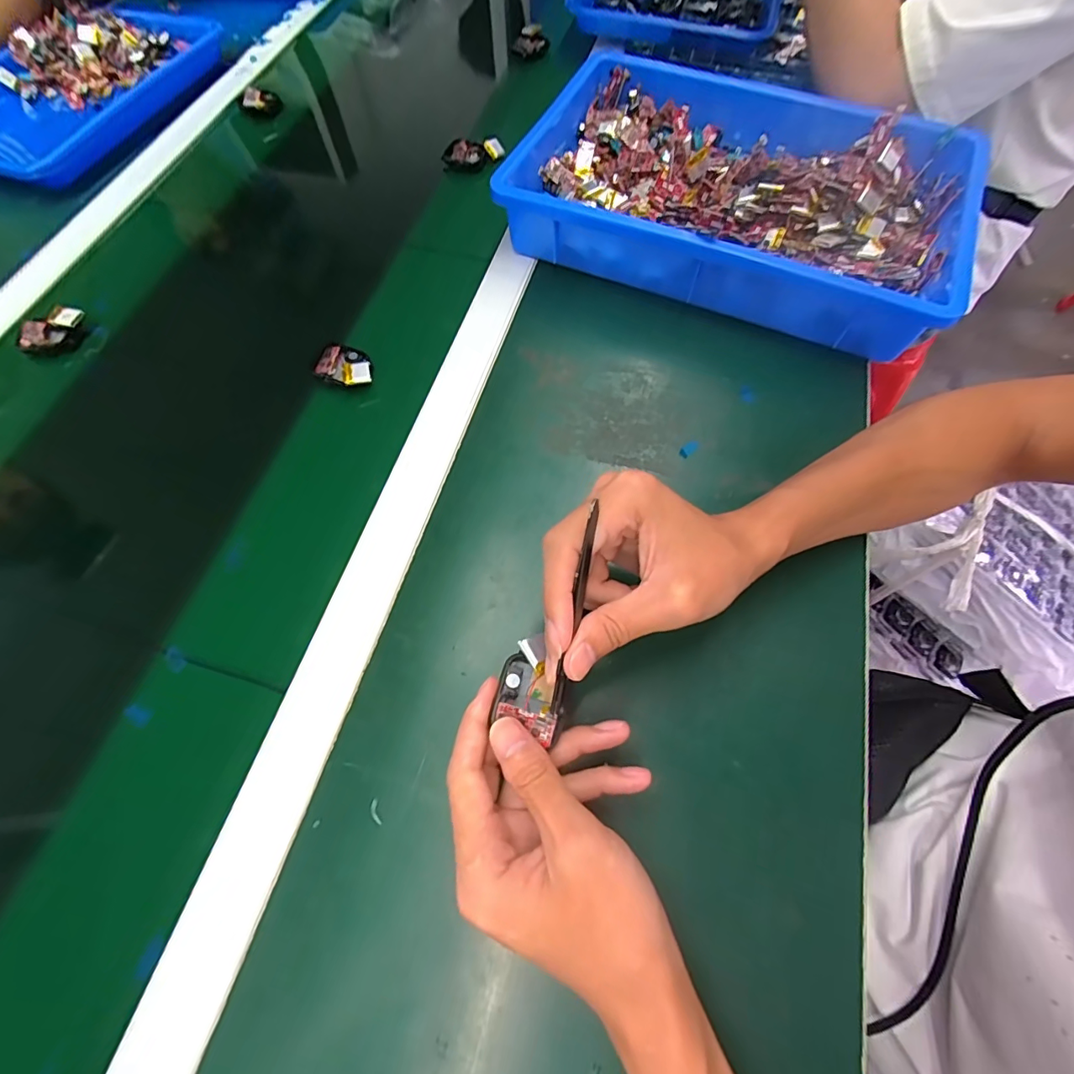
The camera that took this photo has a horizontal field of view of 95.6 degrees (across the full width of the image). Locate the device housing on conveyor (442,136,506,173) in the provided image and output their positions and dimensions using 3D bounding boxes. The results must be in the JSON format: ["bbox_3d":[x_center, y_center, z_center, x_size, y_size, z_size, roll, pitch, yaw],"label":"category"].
[{"bbox_3d":[-0.069,-0.411,0.525,0.066,0.021,0.032,-6,65,1],"label":"device housing on conveyor"}]

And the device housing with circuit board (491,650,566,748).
[{"bbox_3d":[-0.004,0.080,0.248,0.034,0.018,0.035,16,68,10],"label":"device housing with circuit board"}]

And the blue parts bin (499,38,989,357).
[{"bbox_3d":[0.174,-0.319,0.446,0.387,0.068,0.259,21,68,13],"label":"blue parts bin"}]

